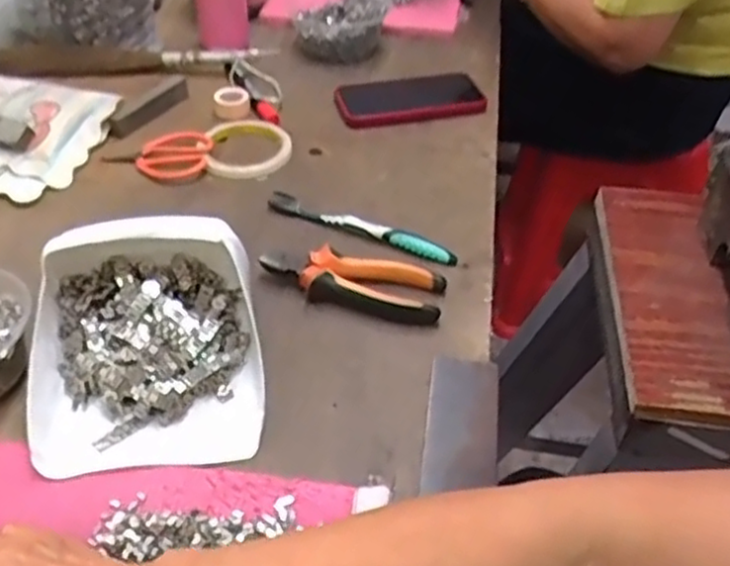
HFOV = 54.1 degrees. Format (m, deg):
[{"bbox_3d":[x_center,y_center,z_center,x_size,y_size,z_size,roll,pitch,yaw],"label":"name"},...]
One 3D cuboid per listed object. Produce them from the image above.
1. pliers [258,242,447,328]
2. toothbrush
[{"bbox_3d":[-0.011,-0.002,0.594,0.149,0.024,0.053,13,44,9],"label":"pliers"},{"bbox_3d":[-0.005,-0.052,0.654,0.184,0.018,0.015,21,46,17],"label":"toothbrush"}]

